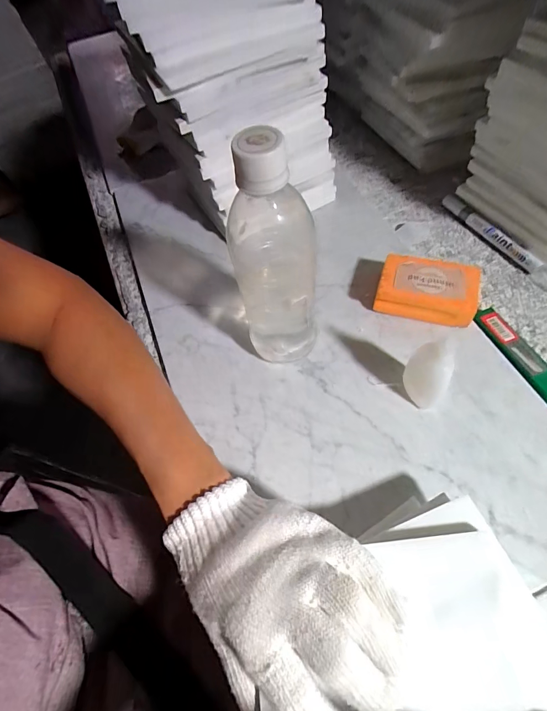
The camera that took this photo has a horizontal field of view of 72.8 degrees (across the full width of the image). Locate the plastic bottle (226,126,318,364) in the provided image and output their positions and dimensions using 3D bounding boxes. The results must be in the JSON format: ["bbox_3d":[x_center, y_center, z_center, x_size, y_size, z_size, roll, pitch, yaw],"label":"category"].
[{"bbox_3d":[0.002,-0.066,0.288,0.065,0.209,0.054,-7,60,0],"label":"plastic bottle"}]

